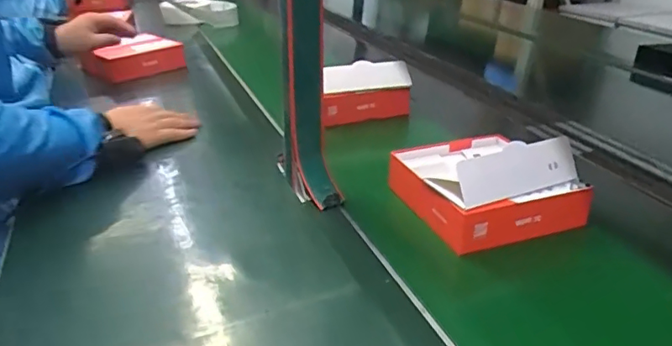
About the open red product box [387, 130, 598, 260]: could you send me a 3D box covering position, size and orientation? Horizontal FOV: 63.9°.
[{"bbox_3d":[0.187,-0.001,0.694,0.186,0.106,0.190,-7,30,-15],"label":"open red product box"}]

